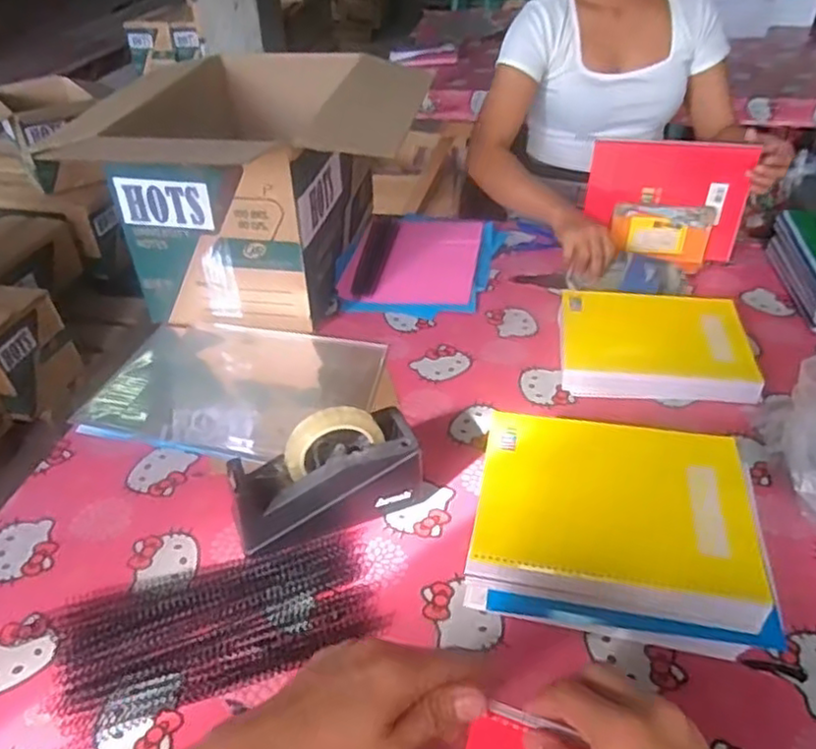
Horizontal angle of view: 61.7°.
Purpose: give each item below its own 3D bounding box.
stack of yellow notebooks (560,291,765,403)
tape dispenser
[{"bbox_3d":[0.341,-0.044,0.957,0.242,0.049,0.210,4,38,8],"label":"stack of yellow notebooks"},{"bbox_3d":[-0.086,0.107,0.724,0.198,0.124,0.082,-17,40,-18],"label":"tape dispenser"}]

